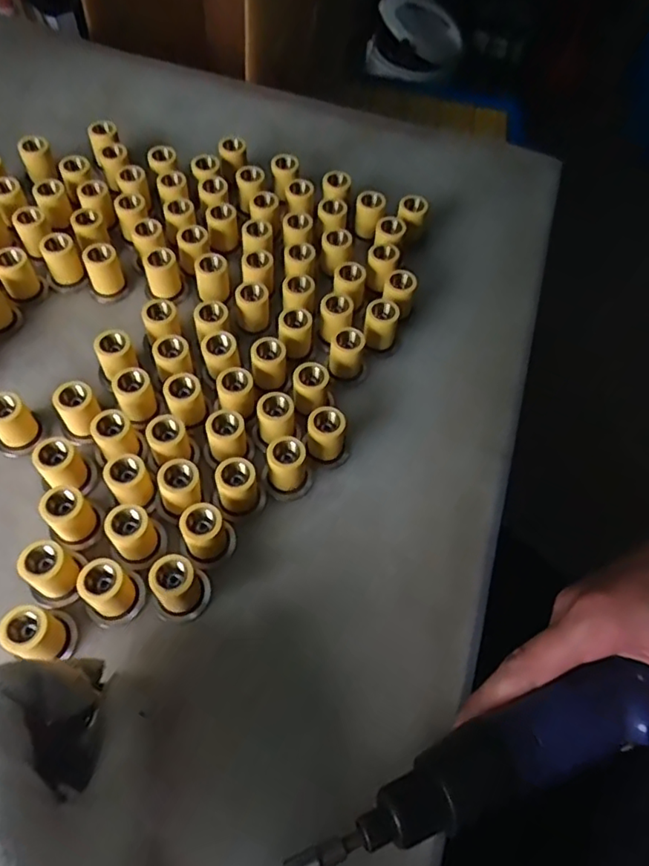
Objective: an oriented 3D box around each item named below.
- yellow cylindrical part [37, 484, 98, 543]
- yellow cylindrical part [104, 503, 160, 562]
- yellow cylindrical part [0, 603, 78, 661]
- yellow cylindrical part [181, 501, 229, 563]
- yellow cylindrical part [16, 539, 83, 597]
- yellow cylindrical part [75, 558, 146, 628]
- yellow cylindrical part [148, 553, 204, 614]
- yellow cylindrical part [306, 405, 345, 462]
[{"bbox_3d":[-0.138,0.044,0.317,0.018,0.034,0.022,42,66,17],"label":"yellow cylindrical part"},{"bbox_3d":[-0.103,0.054,0.315,0.022,0.031,0.021,2,61,-4],"label":"yellow cylindrical part"},{"bbox_3d":[-0.141,0.098,0.288,0.023,0.034,0.023,2,61,-4],"label":"yellow cylindrical part"},{"bbox_3d":[-0.064,0.054,0.318,0.020,0.032,0.023,-19,64,-15],"label":"yellow cylindrical part"},{"bbox_3d":[-0.142,0.071,0.304,0.020,0.032,0.022,2,61,-4],"label":"yellow cylindrical part"},{"bbox_3d":[-0.109,0.081,0.297,0.025,0.028,0.027,2,61,-4],"label":"yellow cylindrical part"},{"bbox_3d":[-0.076,0.078,0.301,0.022,0.030,0.023,2,61,-4],"label":"yellow cylindrical part"},{"bbox_3d":[0.000,0.002,0.354,0.021,0.034,0.021,2,61,-4],"label":"yellow cylindrical part"}]

